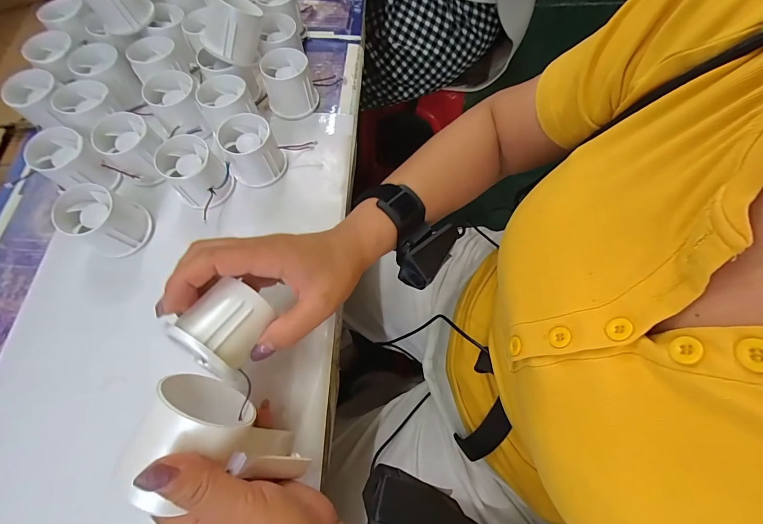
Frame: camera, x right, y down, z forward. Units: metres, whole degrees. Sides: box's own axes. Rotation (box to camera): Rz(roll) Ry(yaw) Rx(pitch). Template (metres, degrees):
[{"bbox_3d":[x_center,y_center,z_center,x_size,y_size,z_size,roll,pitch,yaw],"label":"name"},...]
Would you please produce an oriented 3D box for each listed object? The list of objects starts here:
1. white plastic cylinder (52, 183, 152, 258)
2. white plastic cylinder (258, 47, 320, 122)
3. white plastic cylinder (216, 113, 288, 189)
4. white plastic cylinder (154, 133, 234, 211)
[{"bbox_3d":[-0.259,-0.039,0.316,0.052,0.051,0.055,0,68,1],"label":"white plastic cylinder"},{"bbox_3d":[-0.105,-0.202,0.382,0.055,0.050,0.051,-16,69,-6],"label":"white plastic cylinder"},{"bbox_3d":[-0.133,-0.113,0.346,0.055,0.051,0.052,0,68,1],"label":"white plastic cylinder"},{"bbox_3d":[-0.186,-0.089,0.337,0.052,0.050,0.055,0,68,1],"label":"white plastic cylinder"}]

